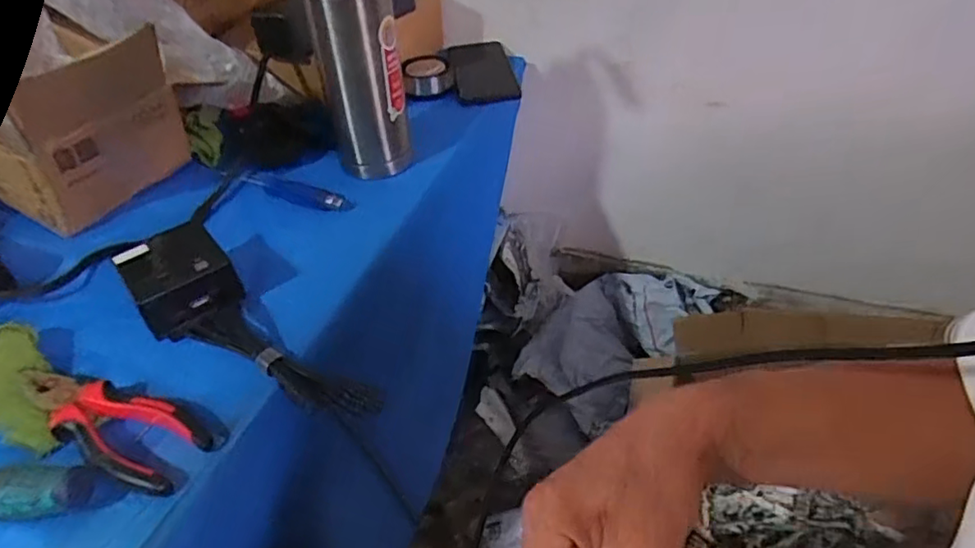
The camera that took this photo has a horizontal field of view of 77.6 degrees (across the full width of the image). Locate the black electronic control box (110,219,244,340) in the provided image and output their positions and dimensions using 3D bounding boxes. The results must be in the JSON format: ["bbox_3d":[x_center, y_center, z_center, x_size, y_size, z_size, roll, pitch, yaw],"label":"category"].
[{"bbox_3d":[-0.247,0.006,0.488,0.076,0.047,0.082,-31,49,-26],"label":"black electronic control box"}]

